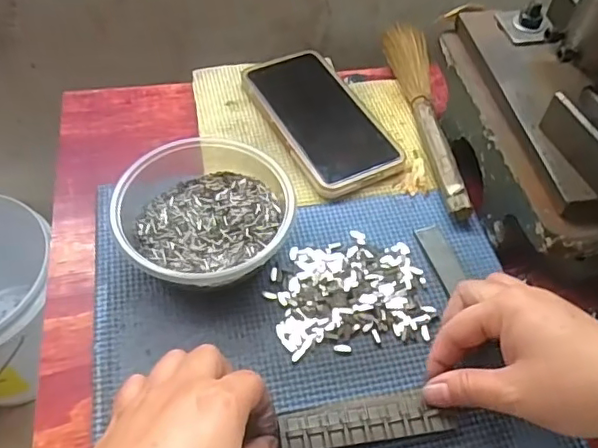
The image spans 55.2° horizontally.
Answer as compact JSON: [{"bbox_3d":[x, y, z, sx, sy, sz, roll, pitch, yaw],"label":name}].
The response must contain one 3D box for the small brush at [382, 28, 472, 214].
[{"bbox_3d":[0.110,-0.098,0.480,0.035,0.020,0.229,-4,53,-7],"label":"small brush"}]

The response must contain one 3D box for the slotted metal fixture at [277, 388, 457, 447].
[{"bbox_3d":[0.037,0.110,0.321,0.096,0.006,0.025,-5,53,-8],"label":"slotted metal fixture"}]

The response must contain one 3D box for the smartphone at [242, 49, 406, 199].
[{"bbox_3d":[0.017,-0.086,0.470,0.077,0.014,0.154,-20,57,-18],"label":"smartphone"}]

